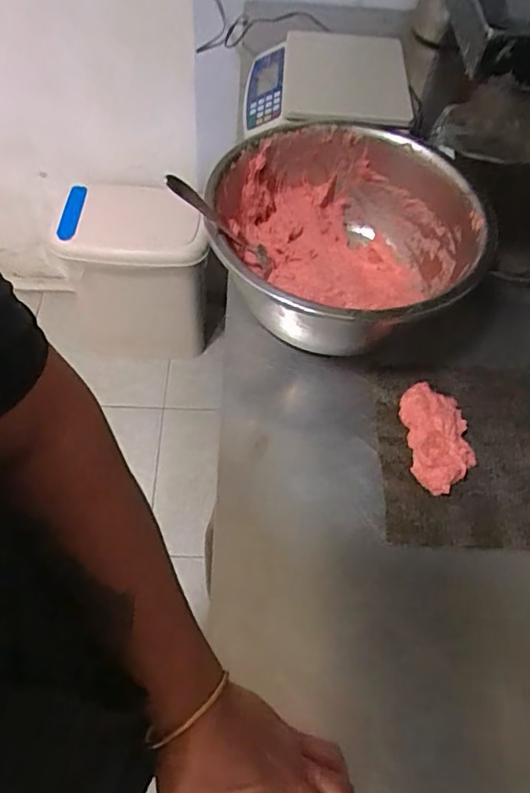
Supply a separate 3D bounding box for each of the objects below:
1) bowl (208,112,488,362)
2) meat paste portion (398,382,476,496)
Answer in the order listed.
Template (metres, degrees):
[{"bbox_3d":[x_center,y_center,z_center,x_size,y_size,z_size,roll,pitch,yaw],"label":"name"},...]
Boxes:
[{"bbox_3d":[0.077,-0.163,0.634,0.271,0.137,0.283,2,57,-3],"label":"bowl"},{"bbox_3d":[0.171,0.039,0.565,0.063,0.033,0.112,-1,58,-5],"label":"meat paste portion"}]

